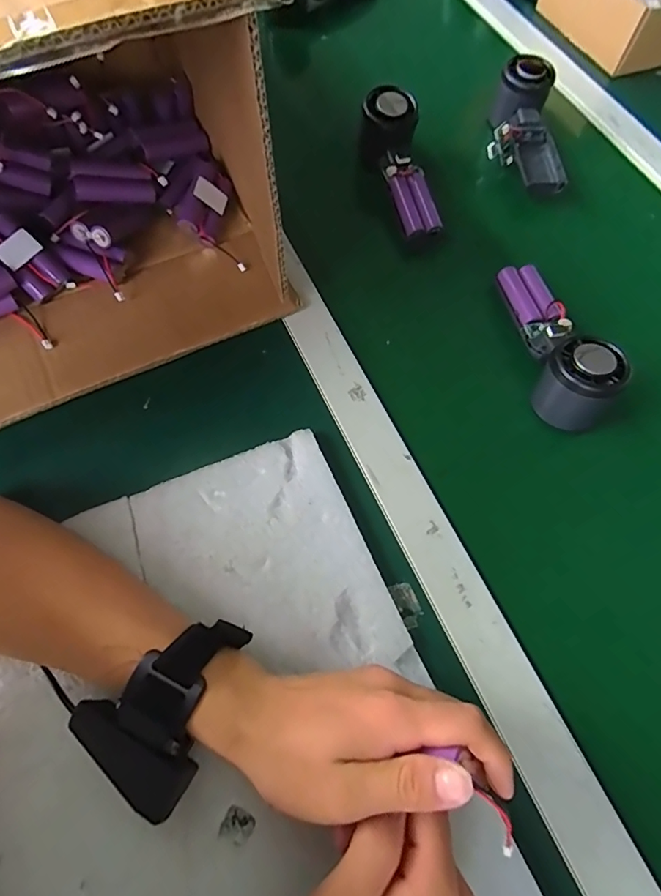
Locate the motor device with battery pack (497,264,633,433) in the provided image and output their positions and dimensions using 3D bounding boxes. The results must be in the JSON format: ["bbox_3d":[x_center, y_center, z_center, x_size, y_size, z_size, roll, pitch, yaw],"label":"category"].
[{"bbox_3d":[0.184,-0.095,0.394,0.045,0.058,0.158,-4,66,-5],"label":"motor device with battery pack"}]

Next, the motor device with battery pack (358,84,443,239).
[{"bbox_3d":[0.071,-0.274,0.478,0.048,0.050,0.149,-15,81,-9],"label":"motor device with battery pack"}]

